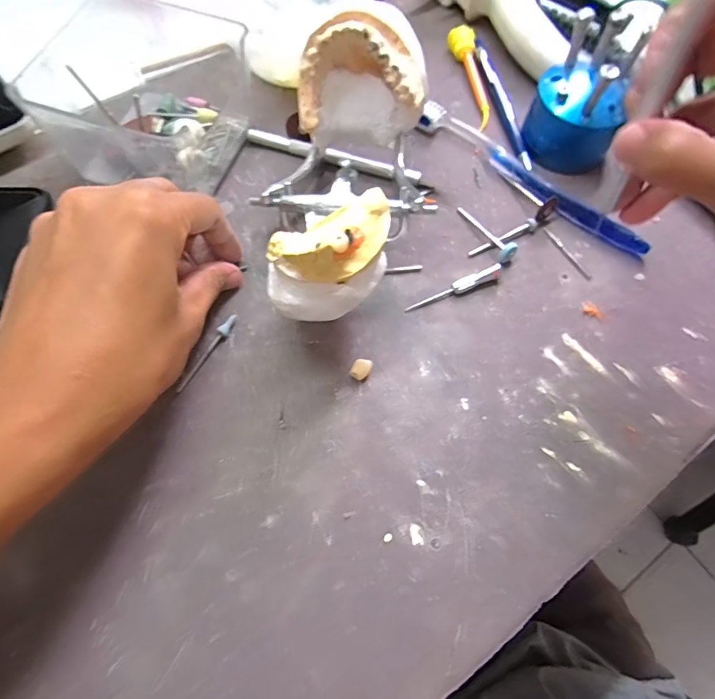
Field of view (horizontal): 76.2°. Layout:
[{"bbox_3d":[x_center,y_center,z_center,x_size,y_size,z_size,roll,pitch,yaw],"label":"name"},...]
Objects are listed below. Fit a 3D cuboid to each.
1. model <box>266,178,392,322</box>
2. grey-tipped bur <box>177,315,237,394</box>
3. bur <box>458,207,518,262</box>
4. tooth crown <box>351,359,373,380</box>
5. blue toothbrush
[{"bbox_3d":[-0.010,-0.044,0.200,0.040,0.033,0.061,40,71,14],"label":"model"},{"bbox_3d":[-0.080,0.001,0.242,0.006,0.006,0.050,32,71,9],"label":"grey-tipped bur"},{"bbox_3d":[0.078,-0.073,0.277,0.010,0.012,0.046,-28,73,-13],"label":"bur"},{"bbox_3d":[0.002,0.010,0.241,0.009,0.006,0.011,22,69,6],"label":"tooth crown"},{"bbox_3d":[0.109,-0.108,0.292,0.166,0.011,0.023,41,72,12],"label":"blue toothbrush"}]

